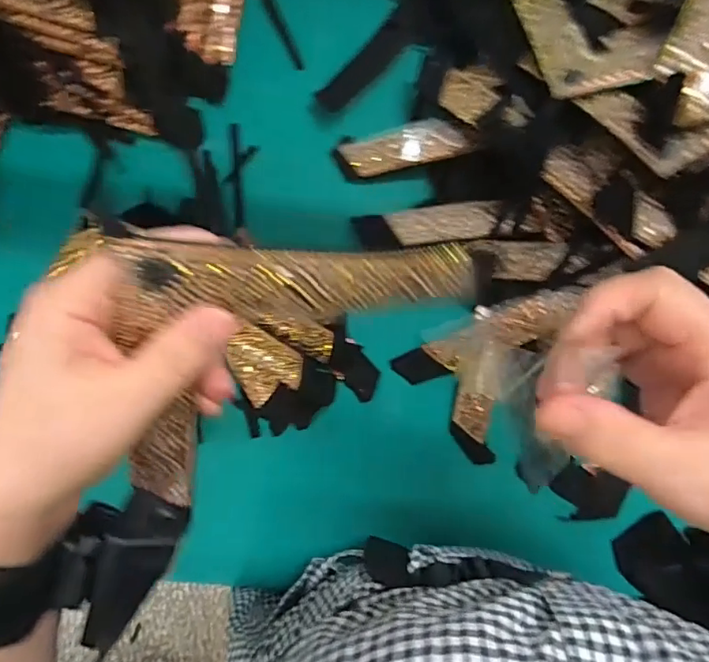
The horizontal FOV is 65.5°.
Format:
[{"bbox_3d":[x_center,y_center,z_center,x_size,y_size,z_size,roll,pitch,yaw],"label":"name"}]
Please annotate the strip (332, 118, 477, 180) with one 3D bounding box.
[{"bbox_3d":[0.039,-0.153,0.460,0.110,0.011,0.038,-7,90,11],"label":"strip"}]

